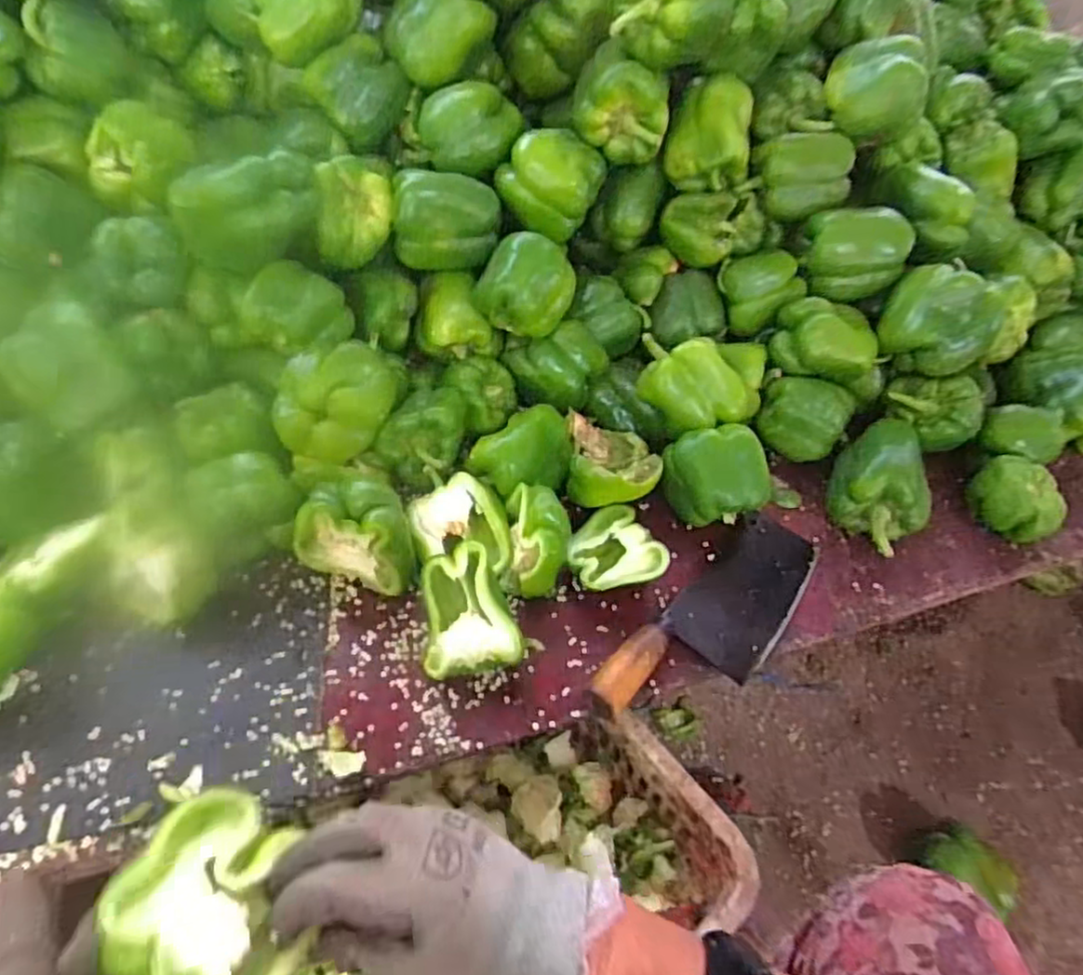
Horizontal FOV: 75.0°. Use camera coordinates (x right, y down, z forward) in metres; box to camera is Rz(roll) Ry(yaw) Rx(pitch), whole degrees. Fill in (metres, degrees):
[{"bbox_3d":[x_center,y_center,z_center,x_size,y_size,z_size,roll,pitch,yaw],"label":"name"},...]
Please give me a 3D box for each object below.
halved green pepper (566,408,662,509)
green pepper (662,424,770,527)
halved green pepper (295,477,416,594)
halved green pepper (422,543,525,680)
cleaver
[{"bbox_3d":[0.069,-0.024,0.682,0.089,0.053,0.107,4,51,-2],"label":"halved green pepper"},{"bbox_3d":[0.162,-0.007,0.669,0.075,0.092,0.081,3,51,-3],"label":"green pepper"},{"bbox_3d":[-0.158,0.040,0.600,0.103,0.082,0.054,11,51,3],"label":"halved green pepper"},{"bbox_3d":[-0.058,0.103,0.575,0.076,0.066,0.094,-4,51,-9],"label":"halved green pepper"},{"bbox_3d":[0.156,0.113,0.606,0.087,0.031,0.268,36,56,22],"label":"cleaver"}]

